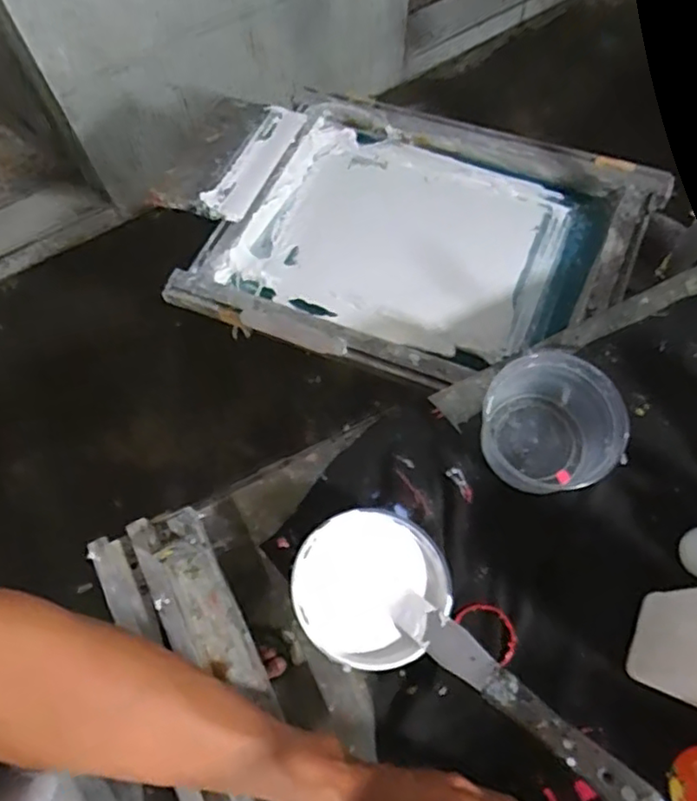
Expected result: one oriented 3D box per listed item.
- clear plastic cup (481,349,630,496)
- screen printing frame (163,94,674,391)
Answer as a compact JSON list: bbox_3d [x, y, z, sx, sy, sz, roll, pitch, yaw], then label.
[{"bbox_3d":[0.176,0.021,0.557,0.115,0.074,0.102,10,69,5],"label":"clear plastic cup"},{"bbox_3d":[0.073,-0.210,0.810,0.532,0.055,0.402,22,71,9],"label":"screen printing frame"}]

